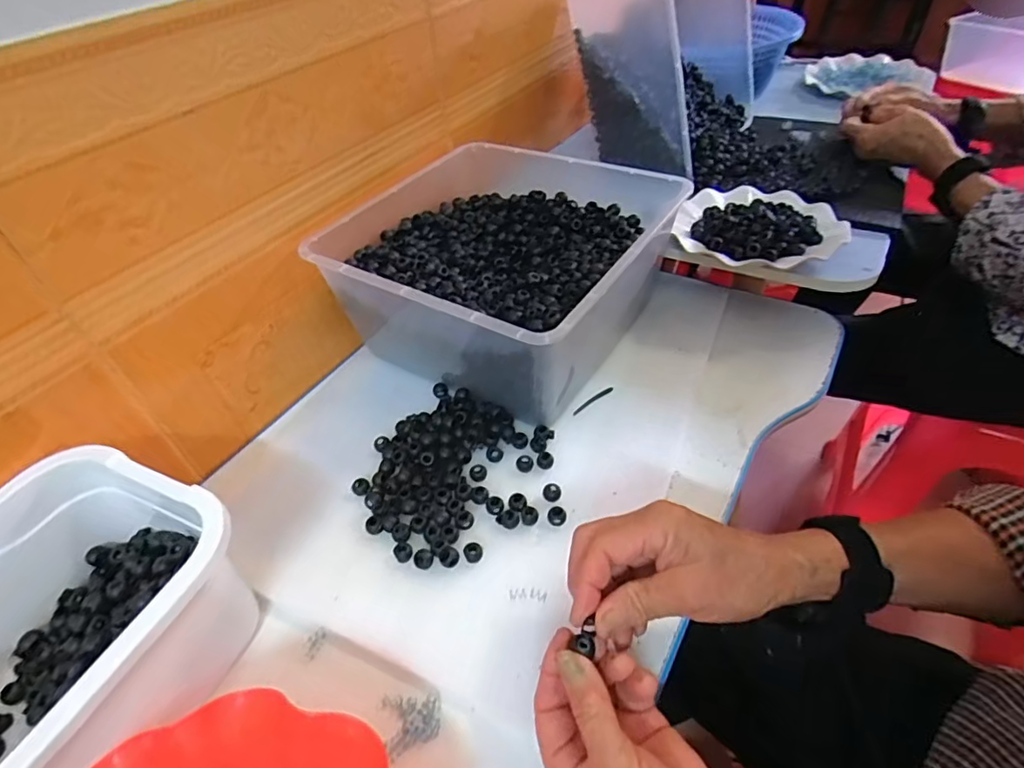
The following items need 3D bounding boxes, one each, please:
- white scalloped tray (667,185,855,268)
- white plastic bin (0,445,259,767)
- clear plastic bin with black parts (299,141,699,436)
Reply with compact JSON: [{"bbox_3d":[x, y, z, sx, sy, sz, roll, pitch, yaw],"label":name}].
[{"bbox_3d":[0.278,-0.186,0.611,0.175,0.029,0.163,12,47,18],"label":"white scalloped tray"},{"bbox_3d":[-0.304,0.183,0.348,0.183,0.118,0.244,14,47,20],"label":"white plastic bin"},{"bbox_3d":[-0.003,-0.128,0.602,0.296,0.143,0.319,21,50,26],"label":"clear plastic bin with black parts"}]

